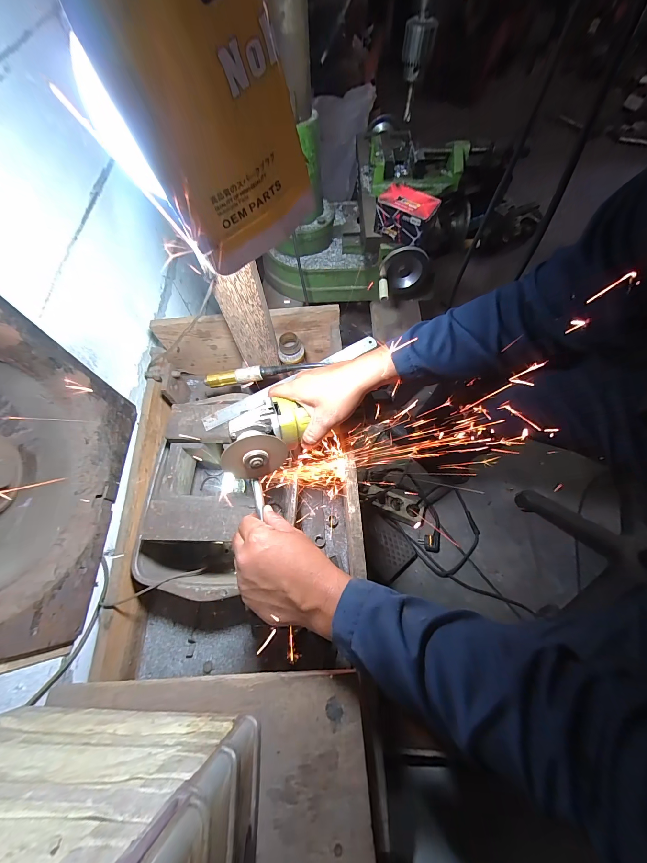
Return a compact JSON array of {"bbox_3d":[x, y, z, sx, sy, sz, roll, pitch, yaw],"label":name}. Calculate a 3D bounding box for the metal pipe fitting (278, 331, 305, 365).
[{"bbox_3d":[-0.062,-0.157,0.576,0.047,0.037,0.043,-14,66,-4],"label":"metal pipe fitting"}]

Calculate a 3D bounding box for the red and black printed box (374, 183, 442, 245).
[{"bbox_3d":[0.160,-0.409,0.577,0.105,0.065,0.068,34,71,16],"label":"red and black printed box"}]

